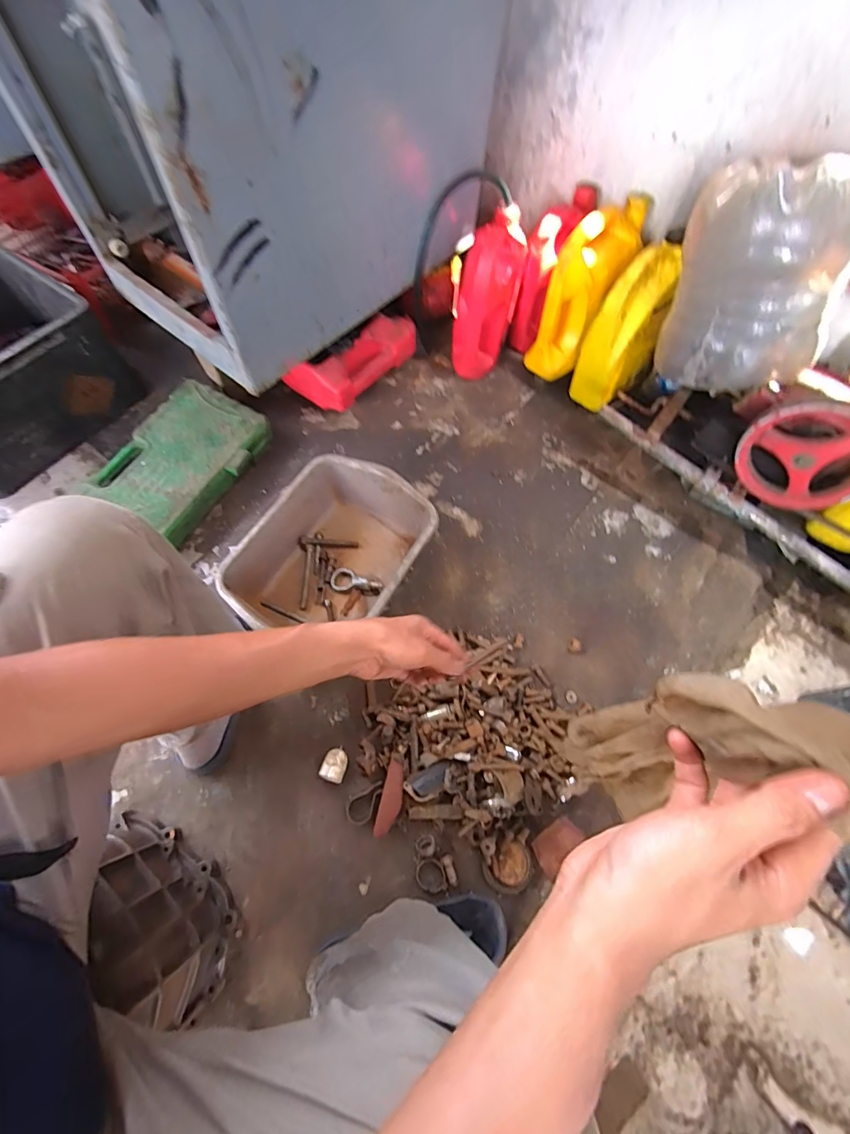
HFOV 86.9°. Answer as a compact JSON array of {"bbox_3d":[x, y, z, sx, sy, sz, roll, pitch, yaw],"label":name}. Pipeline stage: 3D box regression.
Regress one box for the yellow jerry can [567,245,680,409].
[{"bbox_3d":[0.433,-0.493,0.974,0.158,0.302,0.104,-29,70,-15],"label":"yellow jerry can"}]

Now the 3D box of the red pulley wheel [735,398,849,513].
[{"bbox_3d":[0.628,-0.182,0.749,0.190,0.183,0.040,39,69,14],"label":"red pulley wheel"}]

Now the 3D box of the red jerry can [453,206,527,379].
[{"bbox_3d":[0.140,-0.604,1.009,0.125,0.295,0.176,10,65,2],"label":"red jerry can"}]

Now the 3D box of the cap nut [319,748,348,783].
[{"bbox_3d":[-0.140,0.310,0.702,0.038,0.035,0.044,19,66,6],"label":"cap nut"}]

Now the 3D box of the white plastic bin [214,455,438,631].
[{"bbox_3d":[-0.155,-0.018,0.810,0.260,0.125,0.332,29,67,10],"label":"white plastic bin"}]

